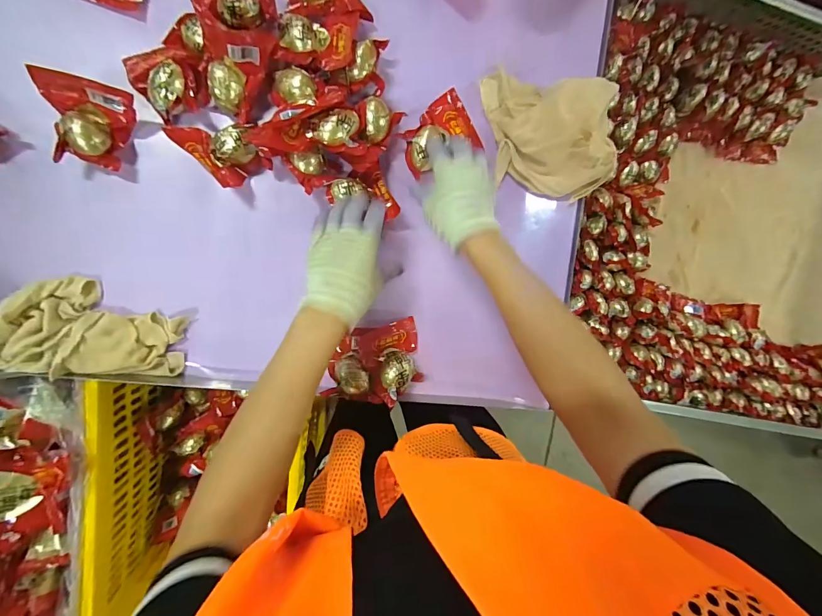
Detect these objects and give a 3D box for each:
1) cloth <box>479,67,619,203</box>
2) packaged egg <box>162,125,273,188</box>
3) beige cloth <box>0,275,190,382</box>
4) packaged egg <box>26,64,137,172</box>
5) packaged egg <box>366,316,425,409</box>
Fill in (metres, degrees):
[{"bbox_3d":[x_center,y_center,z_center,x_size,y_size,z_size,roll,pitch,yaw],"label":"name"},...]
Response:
[{"bbox_3d":[0.195,-0.245,0.516,0.175,0.077,0.178,-1,95,-8],"label":"cloth"},{"bbox_3d":[-0.237,-0.204,0.467,0.104,0.038,0.070,44,88,-9],"label":"packaged egg"},{"bbox_3d":[-0.416,0.027,0.472,0.229,0.039,0.122,11,93,-9],"label":"beige cloth"},{"bbox_3d":[-0.389,-0.226,0.450,0.085,0.056,0.097,12,93,-9],"label":"packaged egg"},{"bbox_3d":[-0.023,0.077,0.531,0.077,0.047,0.107,-10,96,-7],"label":"packaged egg"}]

